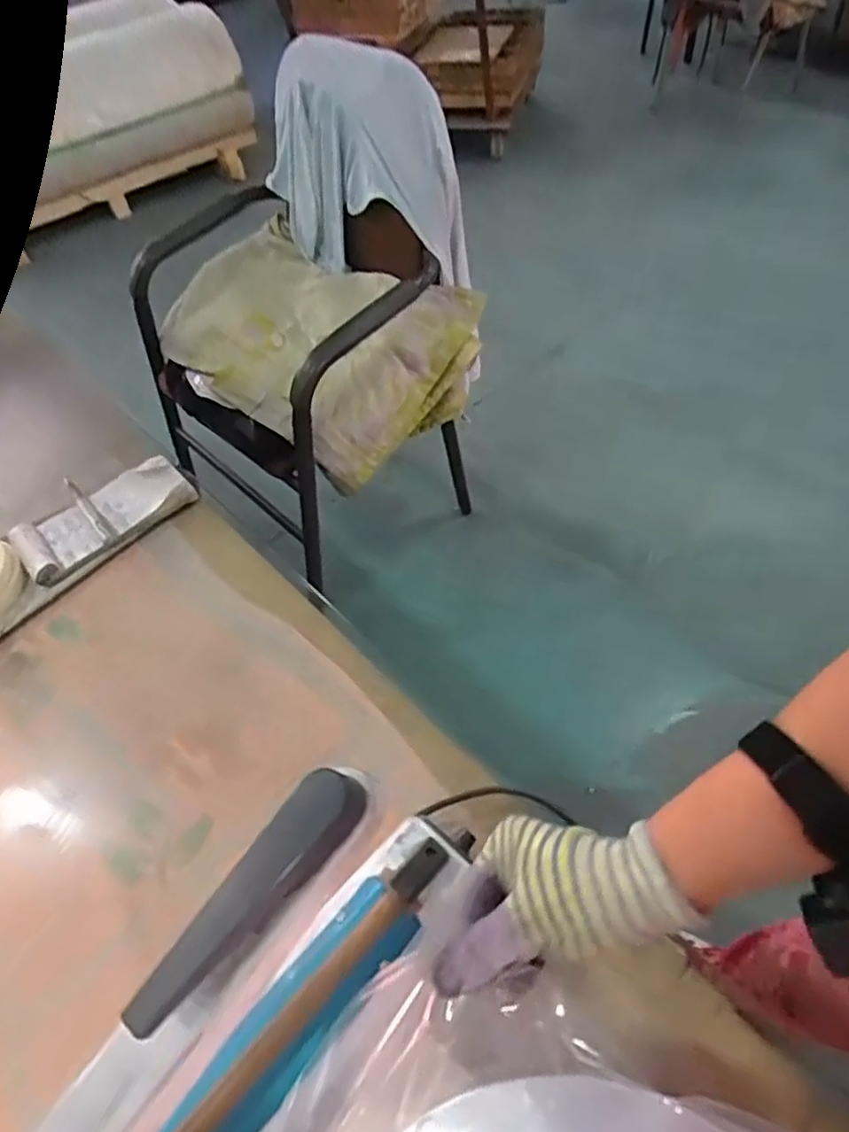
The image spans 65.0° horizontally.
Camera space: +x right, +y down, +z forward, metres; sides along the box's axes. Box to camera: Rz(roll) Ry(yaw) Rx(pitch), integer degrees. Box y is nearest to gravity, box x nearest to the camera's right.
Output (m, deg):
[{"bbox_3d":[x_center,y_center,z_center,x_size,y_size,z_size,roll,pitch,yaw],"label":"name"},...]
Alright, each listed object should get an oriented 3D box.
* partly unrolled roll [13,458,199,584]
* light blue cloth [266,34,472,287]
[{"bbox_3d":[-0.356,-0.060,0.740,0.186,0.018,0.087,-35,57,-20],"label":"partly unrolled roll"},{"bbox_3d":[-0.117,-0.696,1.160,0.414,0.338,0.092,29,60,25],"label":"light blue cloth"}]

